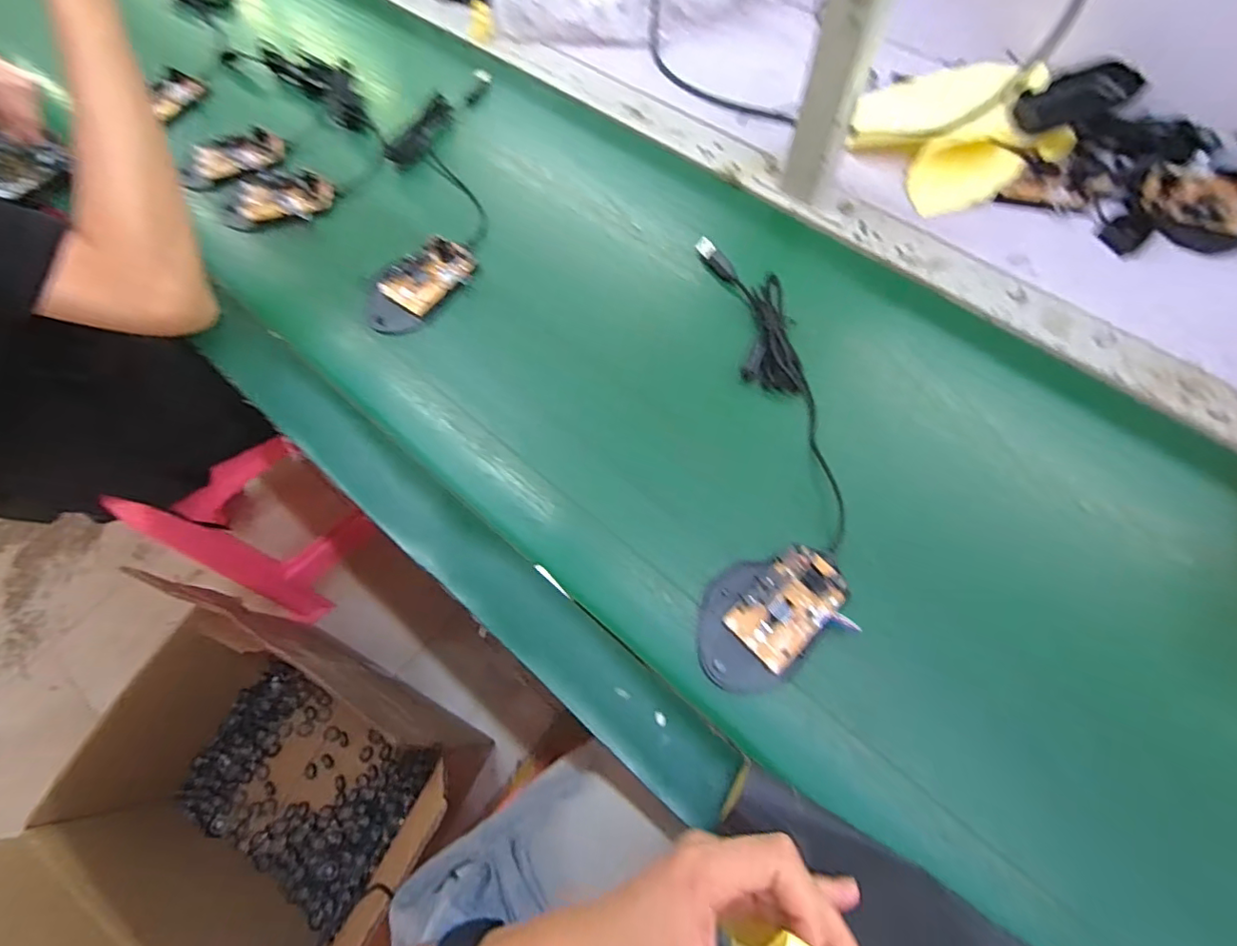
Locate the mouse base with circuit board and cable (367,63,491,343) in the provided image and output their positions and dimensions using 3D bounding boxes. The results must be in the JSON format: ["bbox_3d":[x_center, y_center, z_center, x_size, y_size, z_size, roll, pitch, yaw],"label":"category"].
[{"bbox_3d":[-0.180,-0.281,0.533,0.097,0.019,0.335,-5,67,0],"label":"mouse base with circuit board and cable"}]

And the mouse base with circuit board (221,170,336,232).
[{"bbox_3d":[-0.332,-0.267,0.535,0.103,0.014,0.060,-9,67,-2],"label":"mouse base with circuit board"}]

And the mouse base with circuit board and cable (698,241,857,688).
[{"bbox_3d":[0.109,-0.031,0.416,0.100,0.022,0.362,0,67,2],"label":"mouse base with circuit board and cable"}]

